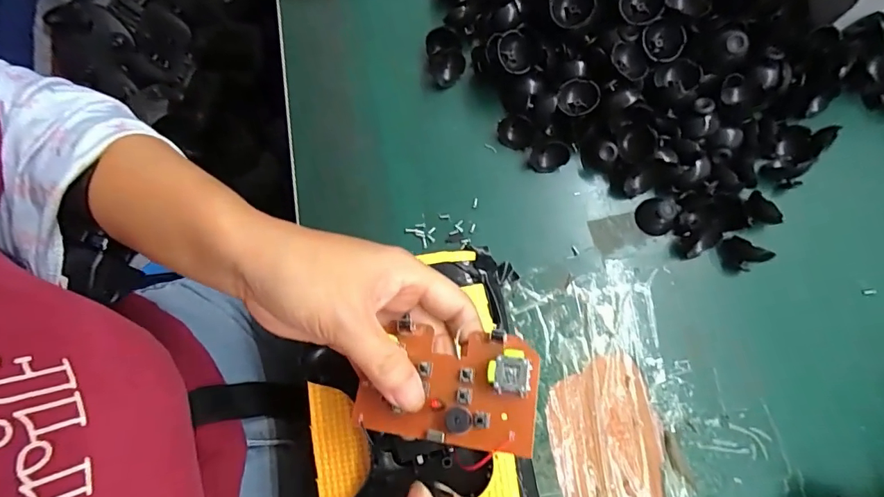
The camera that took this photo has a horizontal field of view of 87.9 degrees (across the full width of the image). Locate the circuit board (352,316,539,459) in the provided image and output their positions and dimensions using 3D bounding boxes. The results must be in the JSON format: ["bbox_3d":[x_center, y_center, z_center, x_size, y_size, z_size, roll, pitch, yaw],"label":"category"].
[{"bbox_3d":[0.001,0.067,0.228,0.089,0.014,0.056,5,70,15],"label":"circuit board"}]

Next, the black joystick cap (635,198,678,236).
[{"bbox_3d":[0.149,-0.022,0.316,0.020,0.021,0.026,-33,80,-6],"label":"black joystick cap"}]

